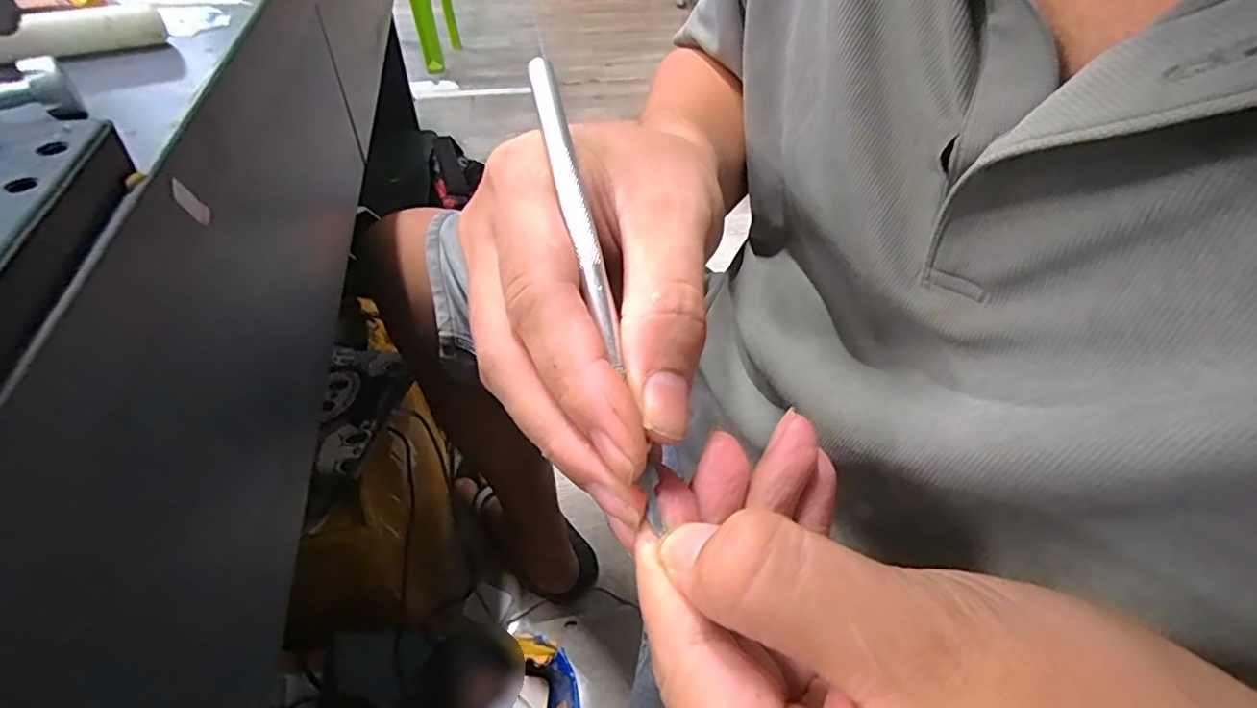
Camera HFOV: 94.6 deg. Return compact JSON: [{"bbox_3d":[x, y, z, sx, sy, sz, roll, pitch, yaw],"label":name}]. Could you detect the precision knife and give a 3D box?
[{"bbox_3d":[-0.009,-0.023,0.163,0.009,0.004,0.142,-12,77,-13],"label":"precision knife"}]

